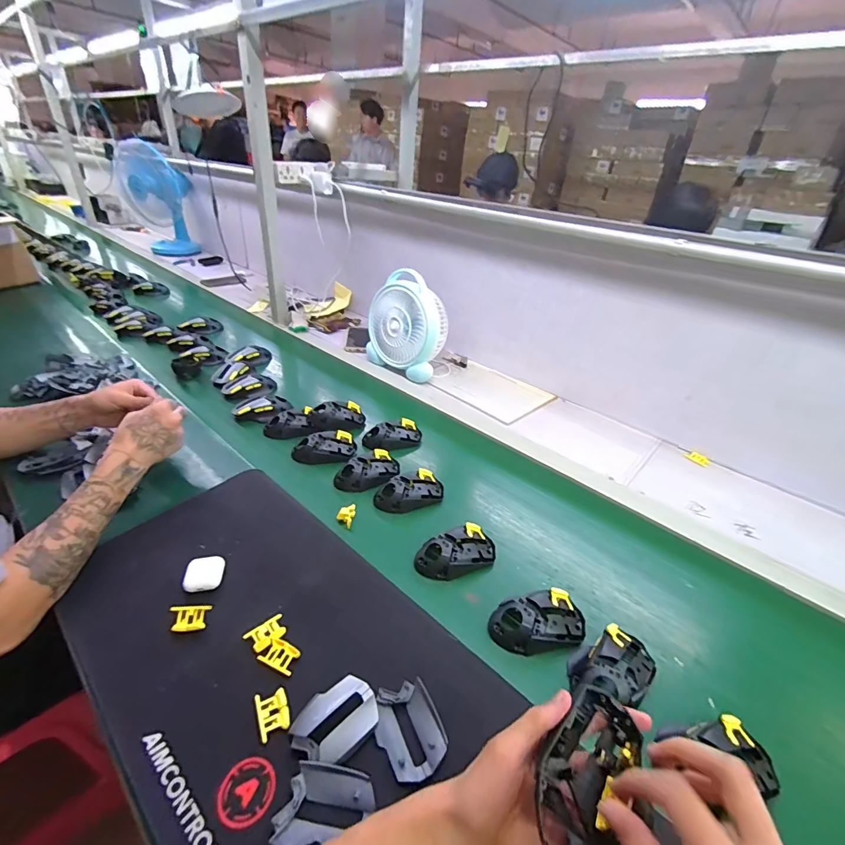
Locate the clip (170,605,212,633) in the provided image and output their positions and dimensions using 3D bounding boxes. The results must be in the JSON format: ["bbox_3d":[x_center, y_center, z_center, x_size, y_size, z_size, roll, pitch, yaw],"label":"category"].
[{"bbox_3d":[-0.274,0.230,0.487,0.040,0.012,0.027,-4,32,-12],"label":"clip"}]

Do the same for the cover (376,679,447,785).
[{"bbox_3d":[-0.013,0.297,0.402,0.058,0.016,0.078,-14,36,-26],"label":"cover"}]

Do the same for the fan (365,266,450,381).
[{"bbox_3d":[-0.047,-0.247,1.067,0.219,0.242,0.096,27,40,28],"label":"fan"}]

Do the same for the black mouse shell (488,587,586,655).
[{"bbox_3d":[0.141,0.241,0.505,0.117,0.034,0.063,-6,36,-16],"label":"black mouse shell"}]

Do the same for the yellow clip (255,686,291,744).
[{"bbox_3d":[-0.149,0.291,0.413,0.030,0.012,0.040,-13,35,-26],"label":"yellow clip"}]

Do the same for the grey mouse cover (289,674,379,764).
[{"bbox_3d":[-0.084,0.290,0.403,0.077,0.021,0.057,-22,40,-36],"label":"grey mouse cover"}]

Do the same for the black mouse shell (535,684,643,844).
[{"bbox_3d":[0.117,0.251,0.293,0.061,0.042,0.109,20,35,24],"label":"black mouse shell"}]

